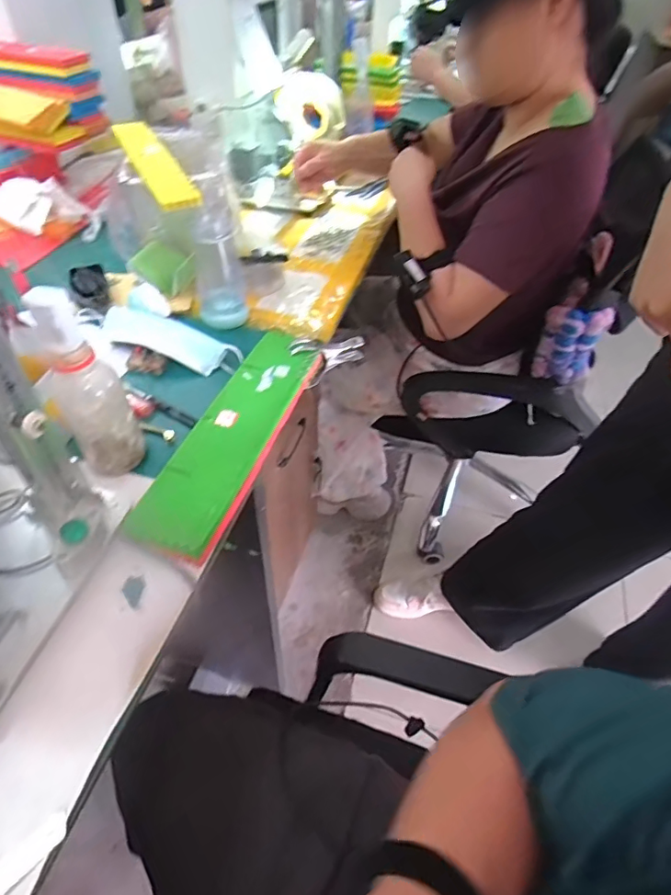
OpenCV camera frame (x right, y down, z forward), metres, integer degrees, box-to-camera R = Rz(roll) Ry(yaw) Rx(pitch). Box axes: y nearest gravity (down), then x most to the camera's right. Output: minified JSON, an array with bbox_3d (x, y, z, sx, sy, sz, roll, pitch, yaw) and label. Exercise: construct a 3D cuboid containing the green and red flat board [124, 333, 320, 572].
[{"bbox_3d":[-0.109,-0.022,0.581,0.089,0.019,0.324,17,48,12],"label":"green and red flat board"}]

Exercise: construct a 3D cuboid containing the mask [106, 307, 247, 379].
[{"bbox_3d":[-0.215,-0.140,0.686,0.202,0.033,0.046,20,49,15],"label":"mask"}]

